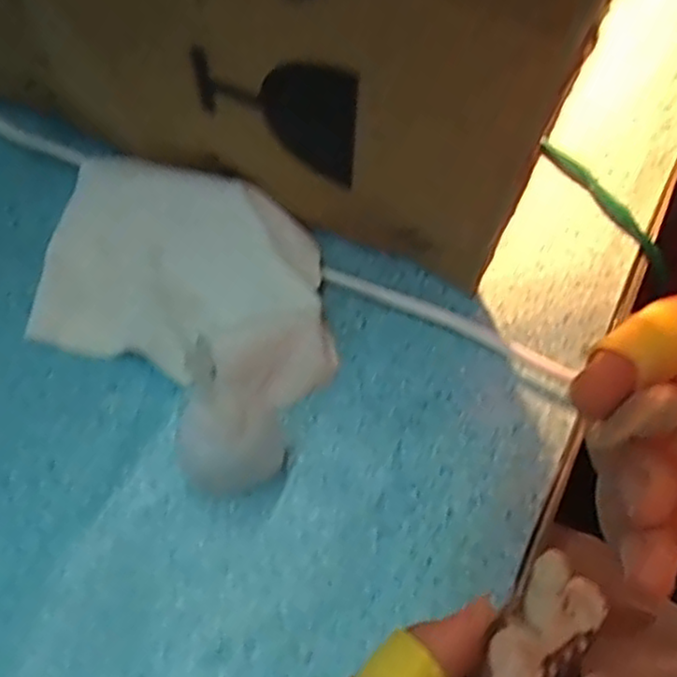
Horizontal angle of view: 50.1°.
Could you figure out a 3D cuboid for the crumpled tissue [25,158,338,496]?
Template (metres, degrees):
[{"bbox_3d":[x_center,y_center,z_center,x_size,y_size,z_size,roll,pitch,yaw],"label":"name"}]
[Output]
[{"bbox_3d":[-0.057,-0.019,0.275,0.131,0.025,0.095,37,69,14],"label":"crumpled tissue"}]

